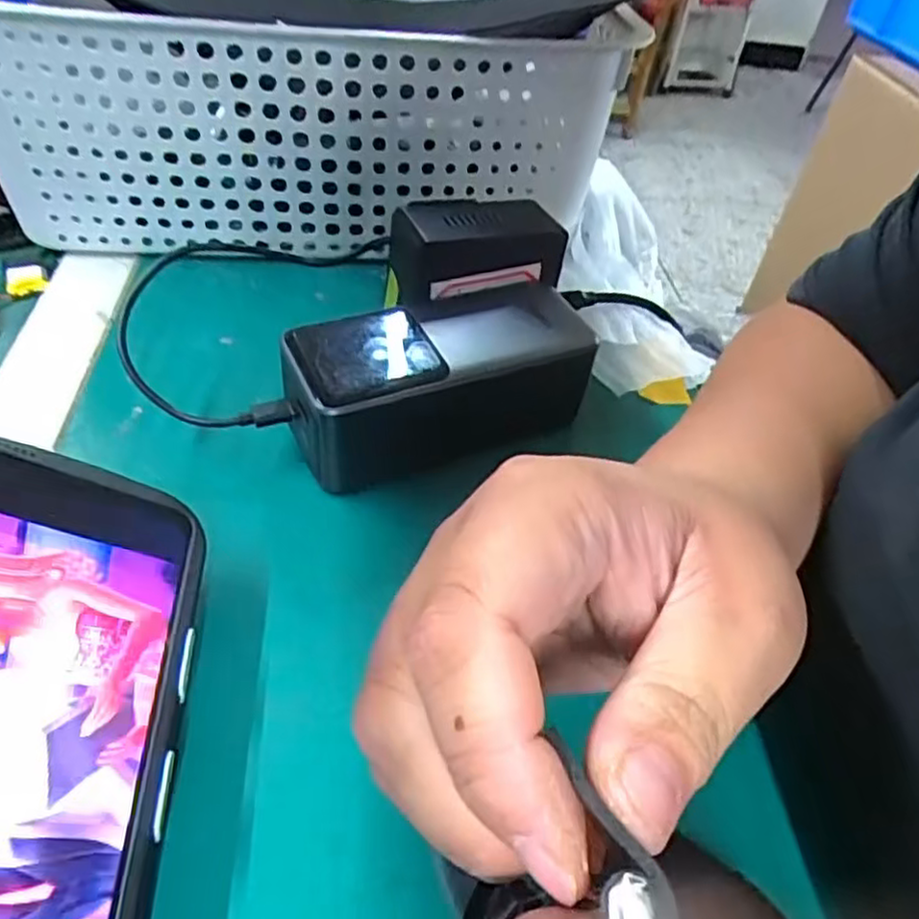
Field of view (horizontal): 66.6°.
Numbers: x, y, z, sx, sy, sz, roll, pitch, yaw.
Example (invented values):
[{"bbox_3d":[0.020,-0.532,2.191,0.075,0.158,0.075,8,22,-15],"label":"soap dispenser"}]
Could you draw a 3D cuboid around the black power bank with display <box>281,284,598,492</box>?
[{"bbox_3d":[-0.011,-0.032,0.304,0.129,0.052,0.056,-20,52,-23],"label":"black power bank with display"}]

